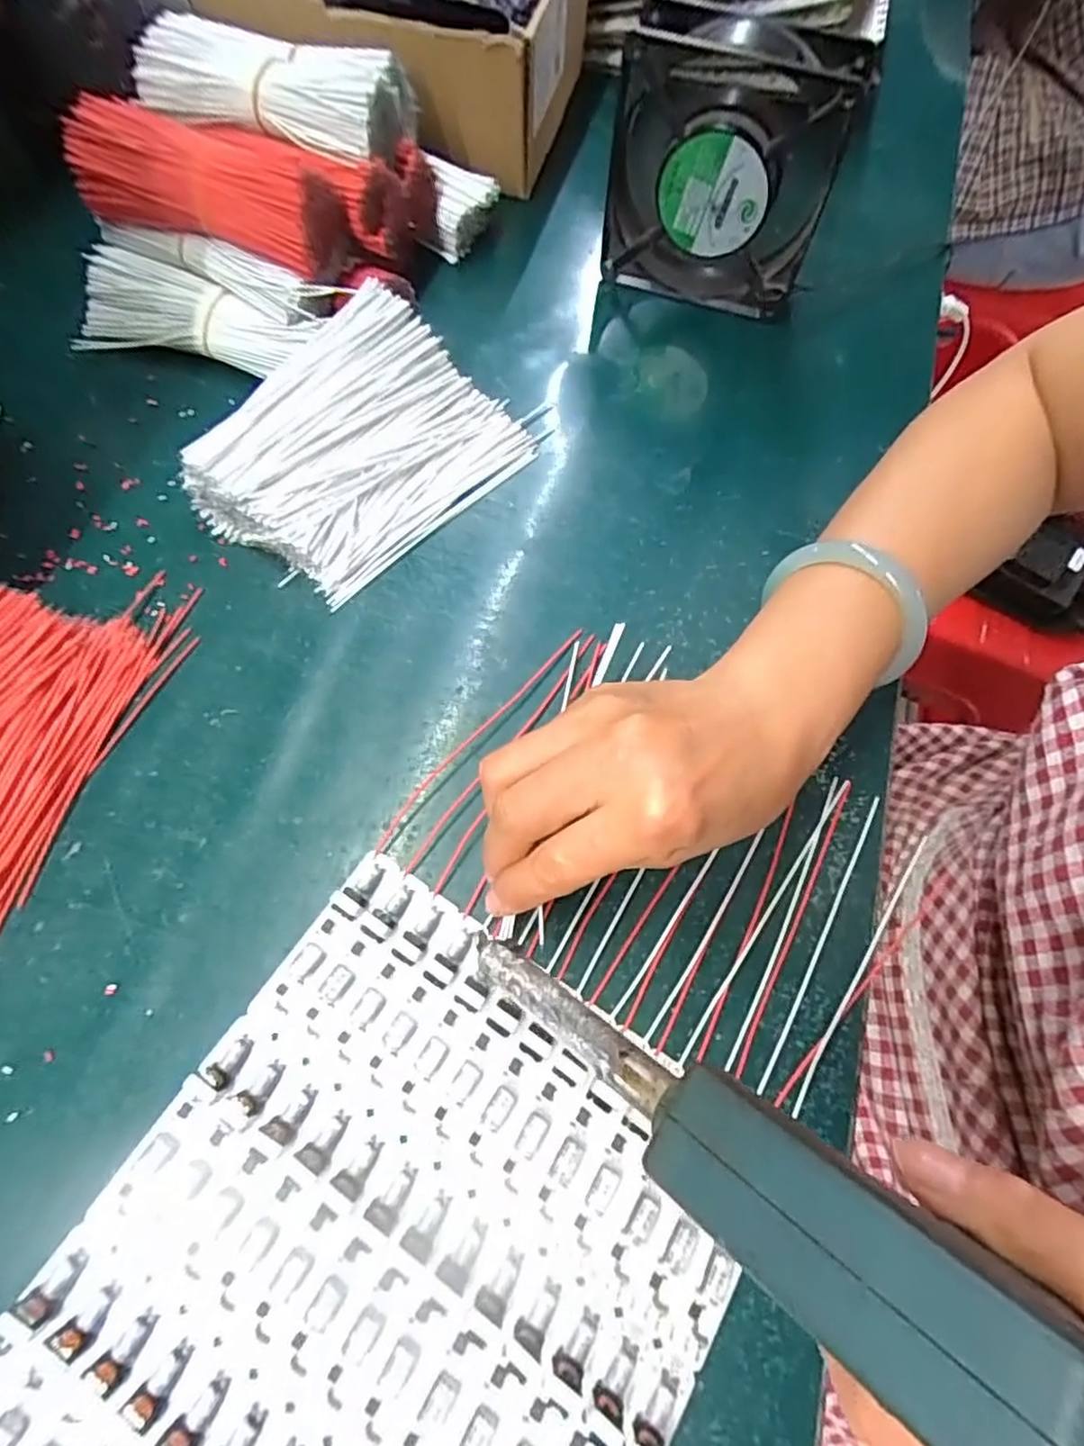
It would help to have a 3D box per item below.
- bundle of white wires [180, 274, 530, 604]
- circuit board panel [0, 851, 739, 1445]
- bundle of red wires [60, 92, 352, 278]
[{"bbox_3d":[-0.092,-0.143,0.327,0.105,0.045,0.159,43,71,14],"label":"bundle of white wires"},{"bbox_3d":[-0.070,0.209,0.197,0.190,0.011,0.288,33,69,11],"label":"circuit board panel"},{"bbox_3d":[-0.172,-0.283,0.342,0.148,0.050,0.052,24,64,4],"label":"bundle of red wires"}]

